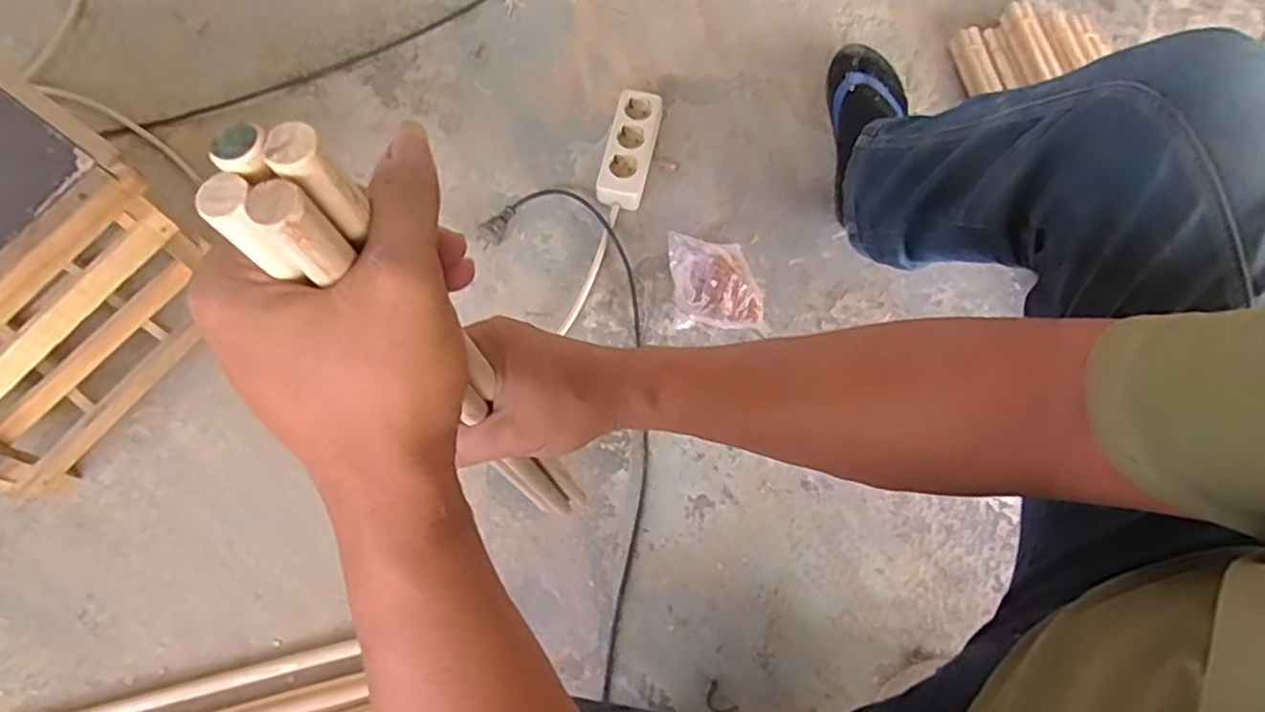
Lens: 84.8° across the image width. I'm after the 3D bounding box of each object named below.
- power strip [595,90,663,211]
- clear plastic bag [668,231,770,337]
[{"bbox_3d":[-0.003,-0.274,0.923,0.064,0.038,0.167,11,70,4],"label":"power strip"},{"bbox_3d":[0.104,-0.090,0.853,0.114,0.047,0.113,-3,70,-1],"label":"clear plastic bag"}]

